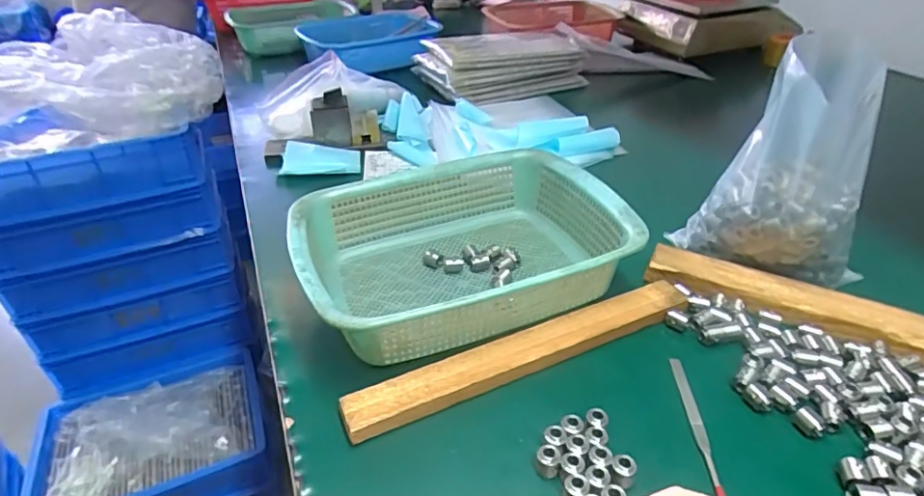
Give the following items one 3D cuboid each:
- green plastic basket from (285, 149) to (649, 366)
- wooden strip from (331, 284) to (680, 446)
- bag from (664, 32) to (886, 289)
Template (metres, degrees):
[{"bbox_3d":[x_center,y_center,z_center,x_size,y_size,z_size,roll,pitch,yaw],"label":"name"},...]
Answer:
[{"bbox_3d":[-0.004,0.000,0.514,0.283,0.078,0.219,-15,38,-16],"label":"green plastic basket"},{"bbox_3d":[0.056,0.081,0.439,0.308,0.017,0.035,-17,39,-19],"label":"wooden strip"},{"bbox_3d":[0.292,-0.073,0.488,0.156,0.200,0.086,24,44,32],"label":"bag"}]

